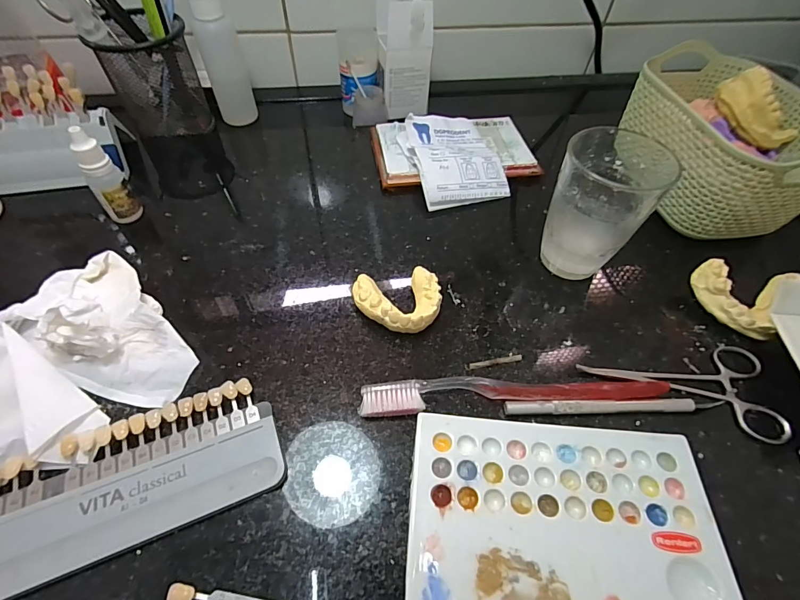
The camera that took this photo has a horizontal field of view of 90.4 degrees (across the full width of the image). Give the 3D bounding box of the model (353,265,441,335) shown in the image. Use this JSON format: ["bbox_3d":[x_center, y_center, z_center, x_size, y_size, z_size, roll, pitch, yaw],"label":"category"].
[{"bbox_3d":[0.001,0.001,0.279,0.060,0.019,0.051,-13,53,-12],"label":"model"}]

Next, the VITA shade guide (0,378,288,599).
[{"bbox_3d":[-0.140,0.093,0.211,0.147,0.011,0.066,-18,54,-15],"label":"VITA shade guide"}]

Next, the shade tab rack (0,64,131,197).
[{"bbox_3d":[-0.312,-0.140,0.335,0.129,0.078,0.062,-18,54,-15],"label":"shade tab rack"}]

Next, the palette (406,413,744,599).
[{"bbox_3d":[0.082,0.111,0.204,0.151,0.011,0.092,4,52,2],"label":"palette"}]

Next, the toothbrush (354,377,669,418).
[{"bbox_3d":[0.071,0.055,0.246,0.188,0.010,0.024,-4,52,-4],"label":"toothbrush"}]

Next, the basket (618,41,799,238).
[{"bbox_3d":[0.273,-0.135,0.348,0.117,0.095,0.171,-12,53,-11],"label":"basket"}]

